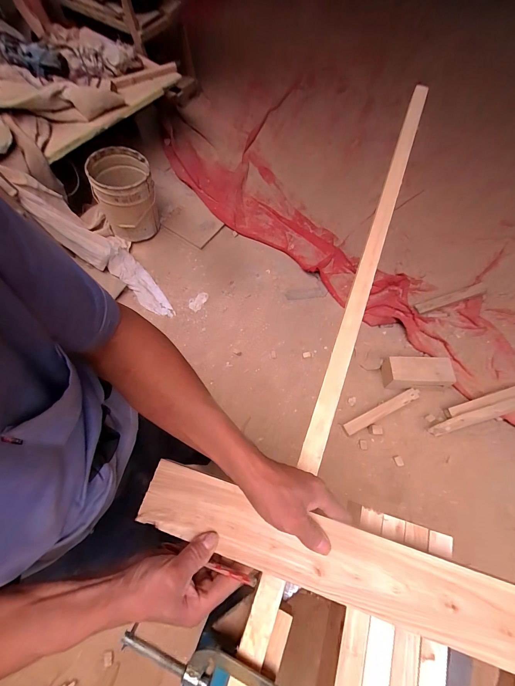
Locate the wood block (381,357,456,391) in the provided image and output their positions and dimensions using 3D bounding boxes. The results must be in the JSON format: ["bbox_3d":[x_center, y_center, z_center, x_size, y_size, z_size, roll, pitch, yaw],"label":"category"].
[{"bbox_3d":[0.713,0.133,1.290,0.266,0.107,0.136,2,65,4],"label":"wood block"}]

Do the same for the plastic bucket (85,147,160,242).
[{"bbox_3d":[-0.694,-0.775,1.557,0.317,0.341,0.328,-1,68,3],"label":"plastic bucket"}]

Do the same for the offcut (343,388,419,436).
[{"bbox_3d":[0.556,0.304,1.288,0.378,0.016,0.055,-25,66,-8],"label":"offcut"}]

